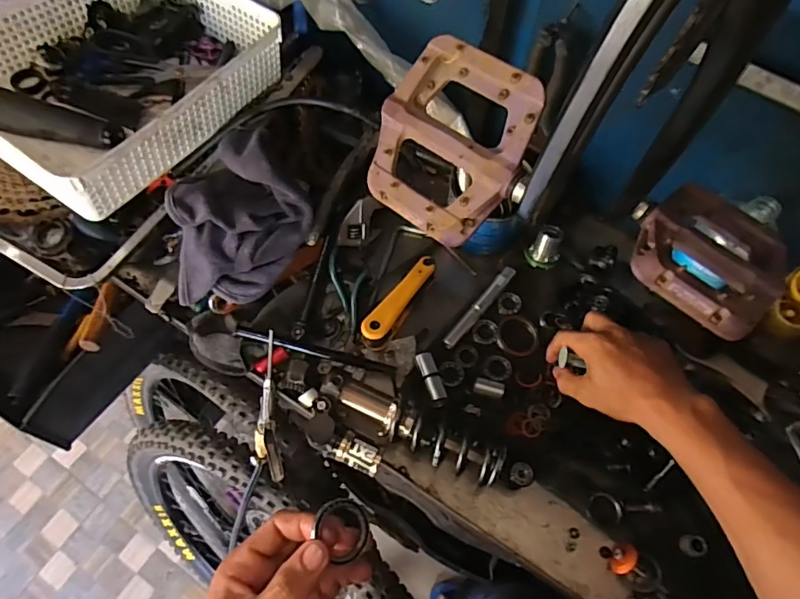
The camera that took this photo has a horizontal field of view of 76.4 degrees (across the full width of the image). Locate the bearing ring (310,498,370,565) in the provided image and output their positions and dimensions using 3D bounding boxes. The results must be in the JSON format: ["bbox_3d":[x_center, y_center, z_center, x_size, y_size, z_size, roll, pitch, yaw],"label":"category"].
[{"bbox_3d":[-0.037,0.152,0.341,0.036,0.005,0.041,-29,85,-38],"label":"bearing ring"}]

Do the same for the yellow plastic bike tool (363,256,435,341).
[{"bbox_3d":[0.003,0.000,0.600,0.028,0.037,0.129,34,69,14],"label":"yellow plastic bike tool"}]

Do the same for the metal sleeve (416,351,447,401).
[{"bbox_3d":[0.035,0.087,0.573,0.020,0.019,0.057,-16,66,-8],"label":"metal sleeve"}]

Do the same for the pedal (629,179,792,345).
[{"bbox_3d":[0.214,-0.035,0.354,0.101,0.027,0.108,34,68,15],"label":"pedal"}]

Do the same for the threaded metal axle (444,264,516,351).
[{"bbox_3d":[0.098,0.007,0.617,0.015,0.010,0.132,39,70,16],"label":"threaded metal axle"}]

